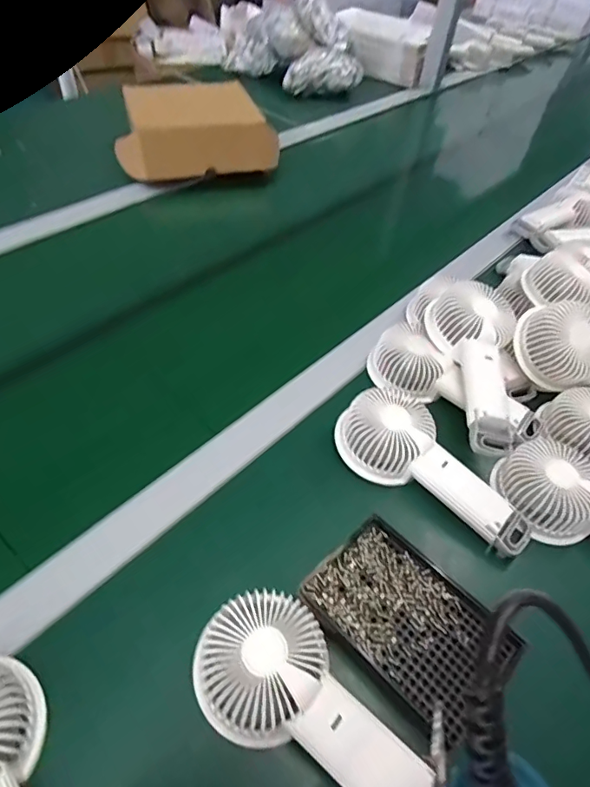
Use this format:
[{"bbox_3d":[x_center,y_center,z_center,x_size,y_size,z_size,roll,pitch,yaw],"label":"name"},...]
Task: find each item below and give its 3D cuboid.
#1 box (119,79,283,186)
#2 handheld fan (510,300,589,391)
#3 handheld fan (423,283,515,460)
[{"bbox_3d":[-0.155,-0.421,0.771,0.250,0.086,0.140,-8,51,-12],"label":"box"},{"bbox_3d":[0.312,-0.025,0.501,0.182,0.067,0.083,30,49,-12],"label":"handheld fan"},{"bbox_3d":[0.184,-0.025,0.474,0.083,0.037,0.176,2,64,-4],"label":"handheld fan"}]

